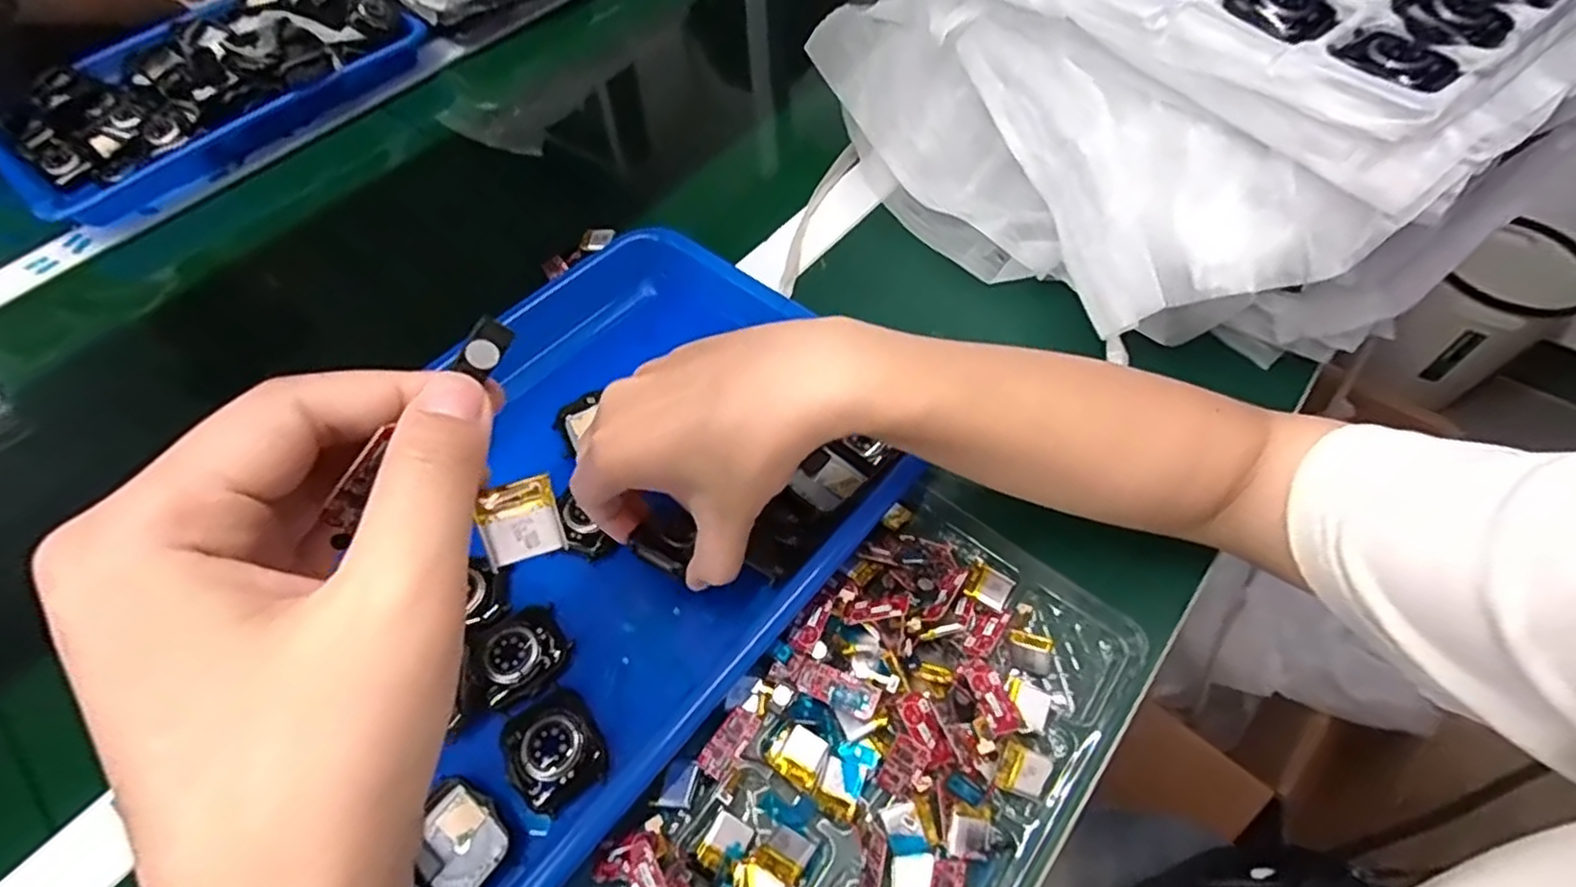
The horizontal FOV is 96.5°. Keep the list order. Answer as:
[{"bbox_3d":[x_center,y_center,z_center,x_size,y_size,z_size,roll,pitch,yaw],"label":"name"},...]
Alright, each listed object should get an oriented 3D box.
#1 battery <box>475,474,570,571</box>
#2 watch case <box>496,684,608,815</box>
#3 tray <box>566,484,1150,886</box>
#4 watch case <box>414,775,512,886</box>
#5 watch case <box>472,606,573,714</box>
[{"bbox_3d":[-0.066,0.019,0.174,0.018,0.019,0.004,-18,12,-27],"label":"battery"},{"bbox_3d":[-0.098,0.125,0.290,0.036,0.008,0.044,-30,59,-16],"label":"watch case"},{"bbox_3d":[0.033,0.141,0.292,0.135,0.030,0.262,34,65,24],"label":"tray"},{"bbox_3d":[-0.128,0.156,0.275,0.036,0.008,0.034,32,63,22],"label":"watch case"},{"bbox_3d":[-0.118,0.093,0.311,0.039,0.012,0.036,-38,62,-20],"label":"watch case"}]

